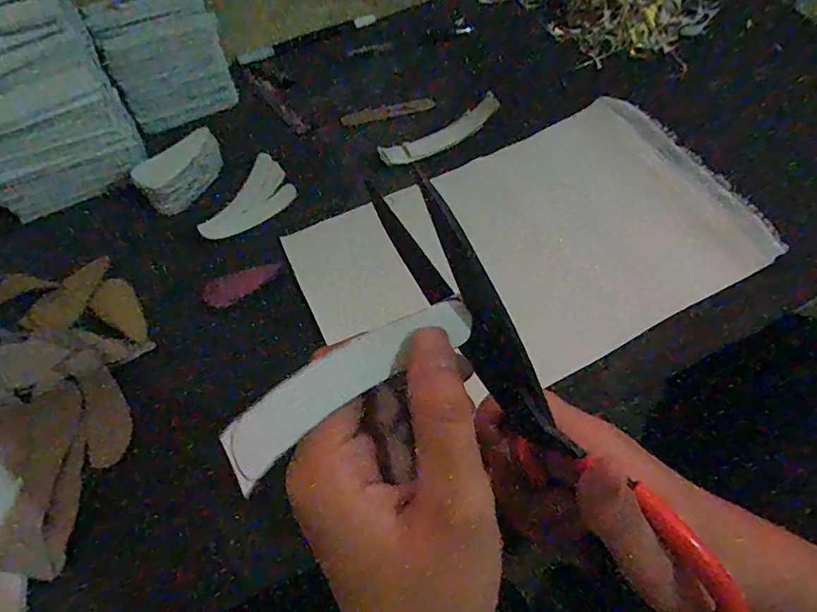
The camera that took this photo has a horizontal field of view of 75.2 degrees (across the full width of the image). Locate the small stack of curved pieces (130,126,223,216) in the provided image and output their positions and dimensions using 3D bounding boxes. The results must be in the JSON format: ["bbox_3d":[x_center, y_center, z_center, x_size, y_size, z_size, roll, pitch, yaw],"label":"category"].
[{"bbox_3d":[-0.177,-0.107,0.422,0.029,0.033,0.070,40,70,19],"label":"small stack of curved pieces"}]

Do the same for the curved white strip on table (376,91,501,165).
[{"bbox_3d":[0.029,-0.150,0.456,0.114,0.012,0.024,-31,66,-14],"label":"curved white strip on table"}]

